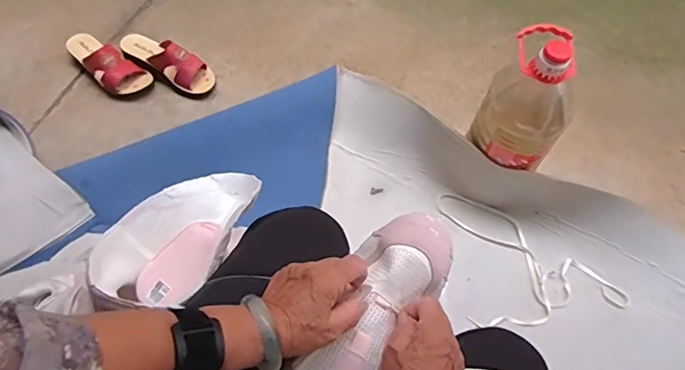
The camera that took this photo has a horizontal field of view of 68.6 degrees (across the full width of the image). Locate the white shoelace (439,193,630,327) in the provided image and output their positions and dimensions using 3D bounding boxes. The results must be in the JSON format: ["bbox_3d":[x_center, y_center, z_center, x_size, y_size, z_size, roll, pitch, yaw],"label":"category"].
[{"bbox_3d":[0.360,0.128,0.962,0.302,0.011,0.265,-5,60,-7],"label":"white shoelace"}]

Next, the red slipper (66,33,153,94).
[{"bbox_3d":[-0.532,-0.276,1.115,0.215,0.069,0.086,34,63,15],"label":"red slipper"}]

